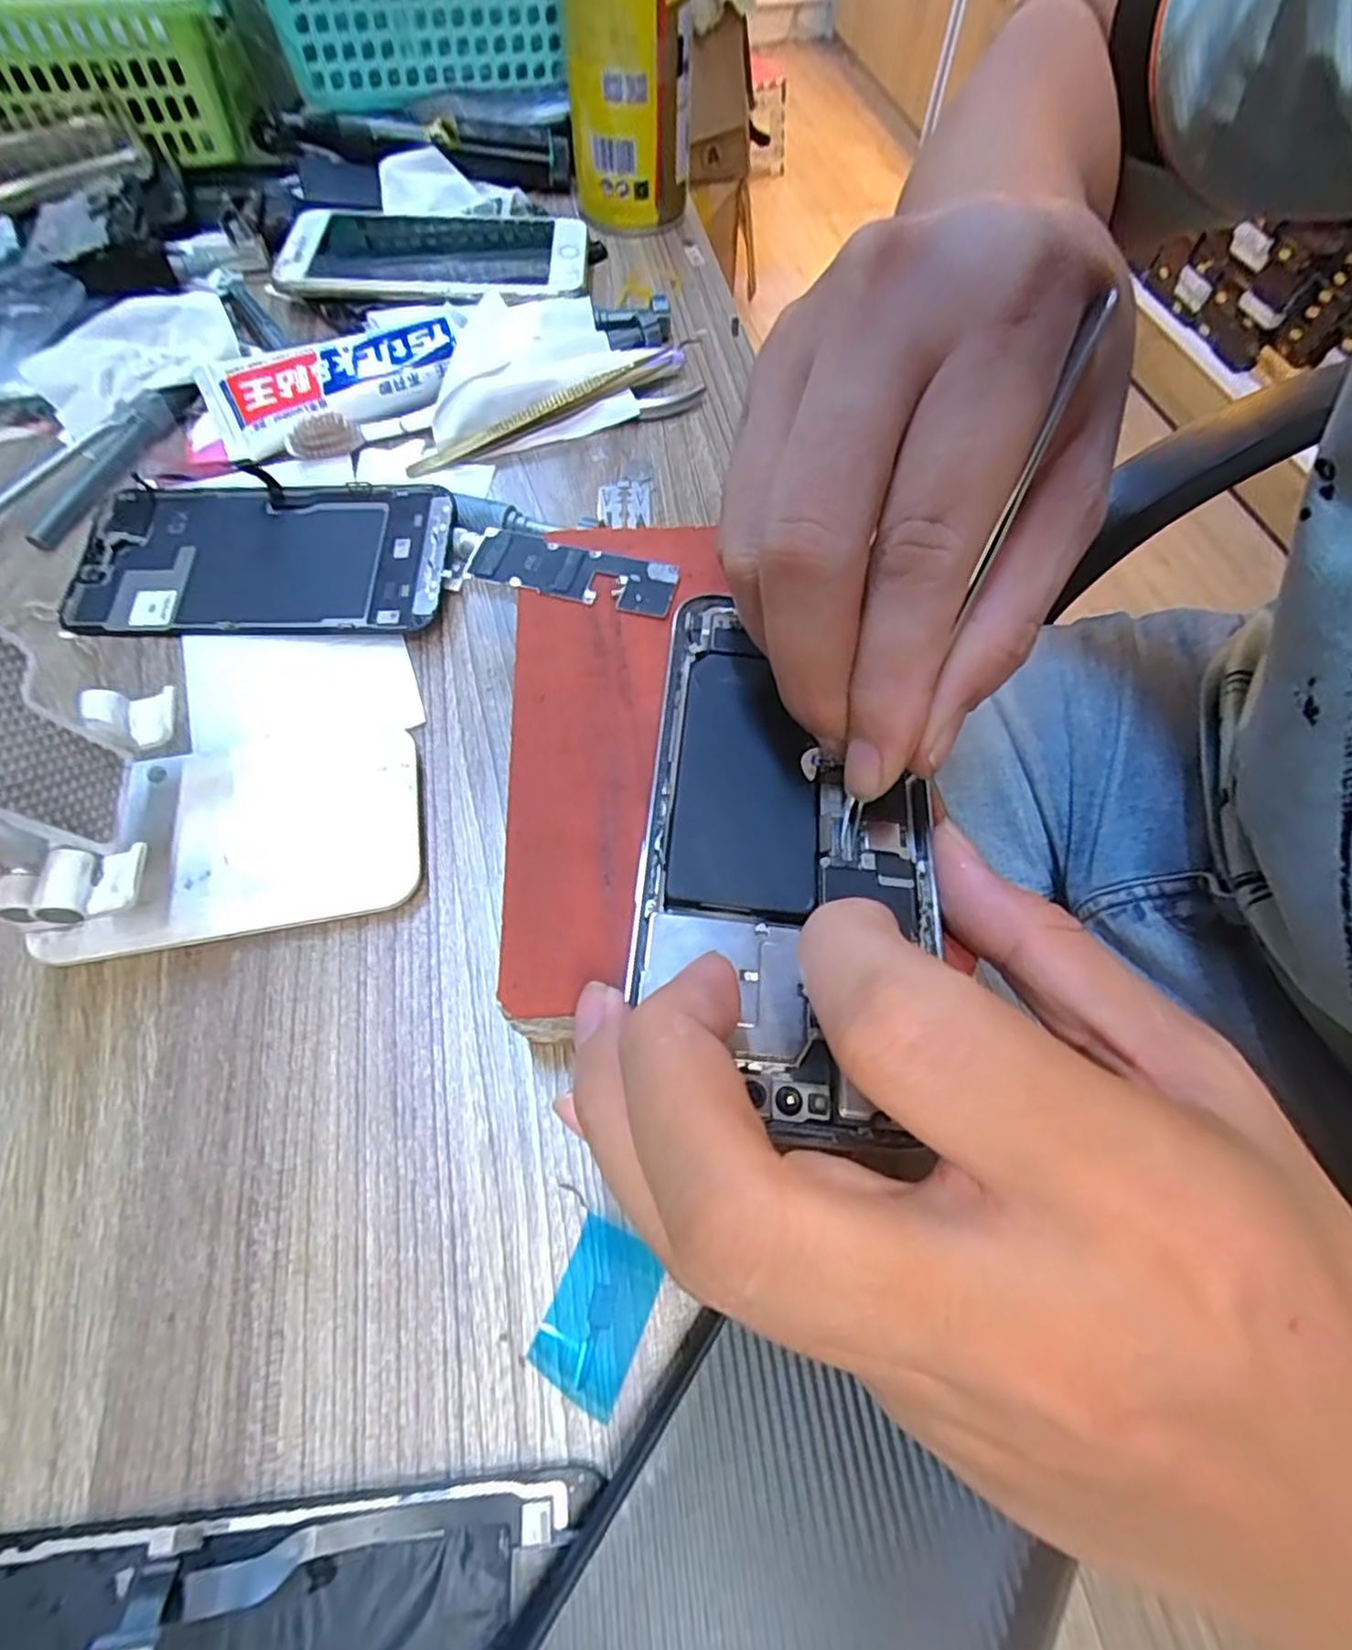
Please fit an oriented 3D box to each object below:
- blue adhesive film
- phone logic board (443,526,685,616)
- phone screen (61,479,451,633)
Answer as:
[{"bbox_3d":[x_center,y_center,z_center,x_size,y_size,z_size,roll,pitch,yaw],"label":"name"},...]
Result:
[{"bbox_3d":[-0.018,0.114,0.164,0.023,0.004,0.034,23,64,10],"label":"blue adhesive film"},{"bbox_3d":[-0.036,-0.083,0.222,0.072,0.004,0.026,9,62,3],"label":"phone logic board"},{"bbox_3d":[-0.159,-0.104,0.267,0.144,0.004,0.069,0,70,3],"label":"phone screen"}]

